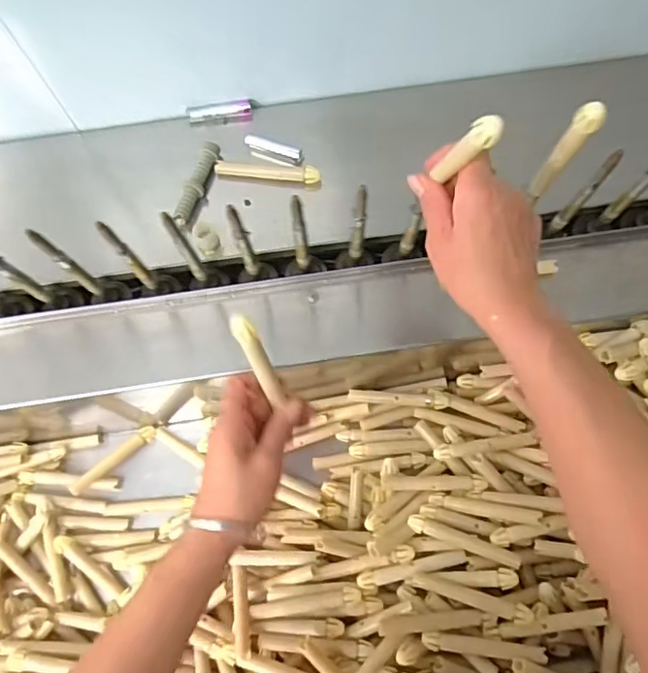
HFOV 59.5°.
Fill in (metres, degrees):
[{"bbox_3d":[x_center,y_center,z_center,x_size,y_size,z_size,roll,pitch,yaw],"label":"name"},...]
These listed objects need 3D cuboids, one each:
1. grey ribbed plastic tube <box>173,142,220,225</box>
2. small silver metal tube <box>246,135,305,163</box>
[{"bbox_3d":[-0.136,-0.165,0.611,0.016,0.026,0.096,20,74,6],"label":"grey ribbed plastic tube"},{"bbox_3d":[-0.053,-0.205,0.620,0.066,0.020,0.013,17,74,5],"label":"small silver metal tube"}]

